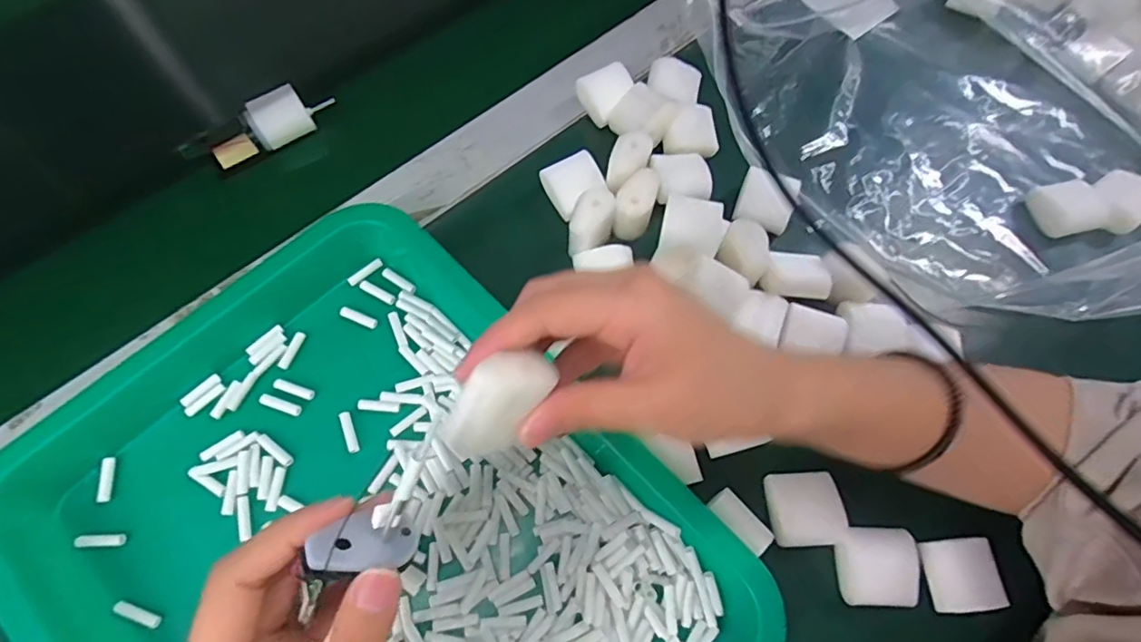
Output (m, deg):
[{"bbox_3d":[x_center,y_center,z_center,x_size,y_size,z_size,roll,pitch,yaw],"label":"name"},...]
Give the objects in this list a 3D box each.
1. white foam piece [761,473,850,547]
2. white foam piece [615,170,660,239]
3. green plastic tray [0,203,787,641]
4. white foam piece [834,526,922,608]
[{"bbox_3d":[0.124,0.099,0.303,0.034,0.017,0.037,-8,69,-5],"label":"white foam piece"},{"bbox_3d":[0.040,-0.072,0.360,0.023,0.027,0.039,14,69,4],"label":"white foam piece"},{"bbox_3d":[-0.094,0.112,0.286,0.268,0.032,0.343,-40,75,-15],"label":"green plastic tray"},{"bbox_3d":[0.157,0.125,0.294,0.040,0.009,0.037,0,69,-2],"label":"white foam piece"}]

